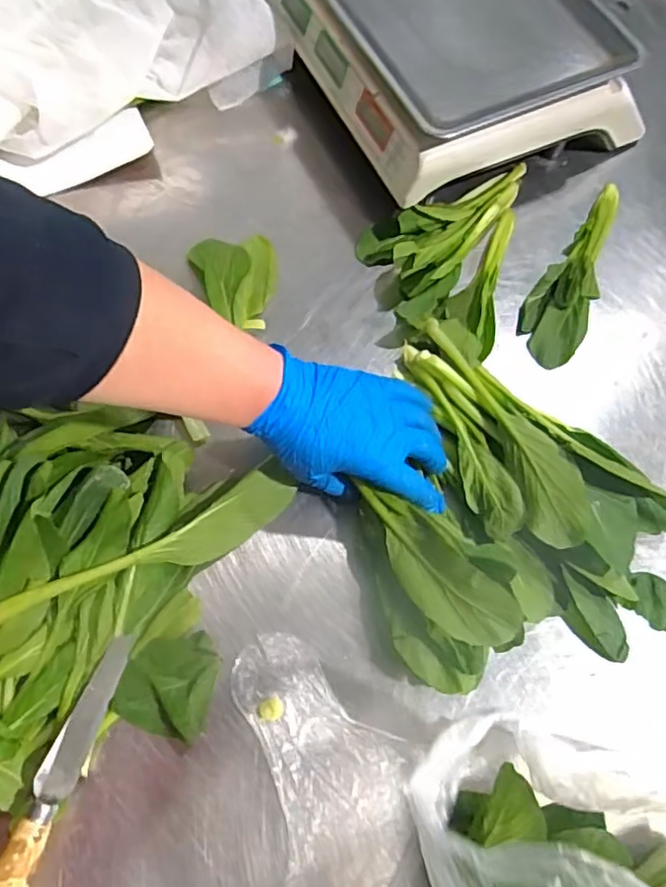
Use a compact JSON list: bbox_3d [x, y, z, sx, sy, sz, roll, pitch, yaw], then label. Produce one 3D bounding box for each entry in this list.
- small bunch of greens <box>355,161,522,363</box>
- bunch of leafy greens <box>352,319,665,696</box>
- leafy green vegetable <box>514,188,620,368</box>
[{"bbox_3d":[0.100,-0.191,0.596,0.147,0.038,0.243,13,68,3],"label":"small bunch of greens"},{"bbox_3d":[0.139,0.029,0.484,0.229,0.080,0.274,-10,69,-6],"label":"bunch of leafy greens"},{"bbox_3d":[0.251,-0.176,0.599,0.063,0.051,0.219,32,70,10],"label":"leafy green vegetable"}]

